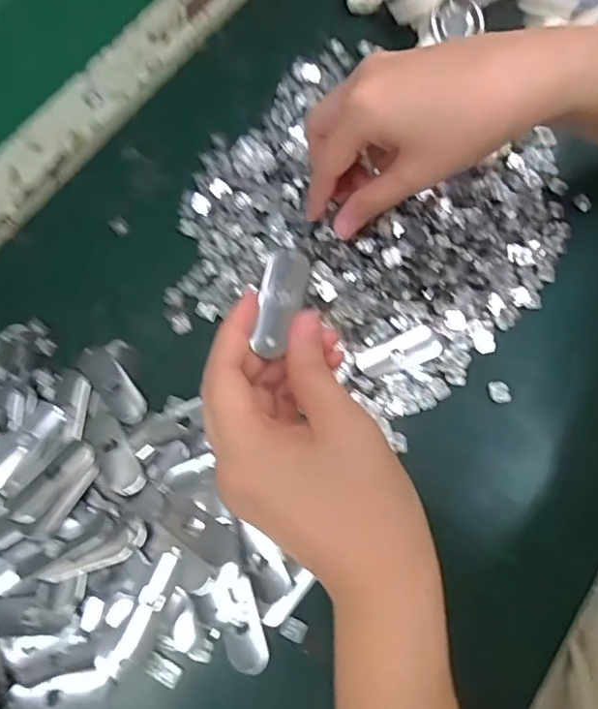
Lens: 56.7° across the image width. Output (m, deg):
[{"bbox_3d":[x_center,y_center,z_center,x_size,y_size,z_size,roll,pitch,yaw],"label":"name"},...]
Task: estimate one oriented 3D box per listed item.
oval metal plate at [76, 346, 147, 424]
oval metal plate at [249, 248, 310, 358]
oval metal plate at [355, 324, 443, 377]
[{"bbox_3d":[-0.109,0.017,0.324,0.019,0.004,0.055,-41,78,-13],"label":"oval metal plate"},{"bbox_3d":[-0.008,-0.024,0.247,0.019,0.008,0.049,15,70,-5],"label":"oval metal plate"},{"bbox_3d":[0.060,-0.001,0.329,0.049,0.004,0.021,-24,75,-9],"label":"oval metal plate"}]

